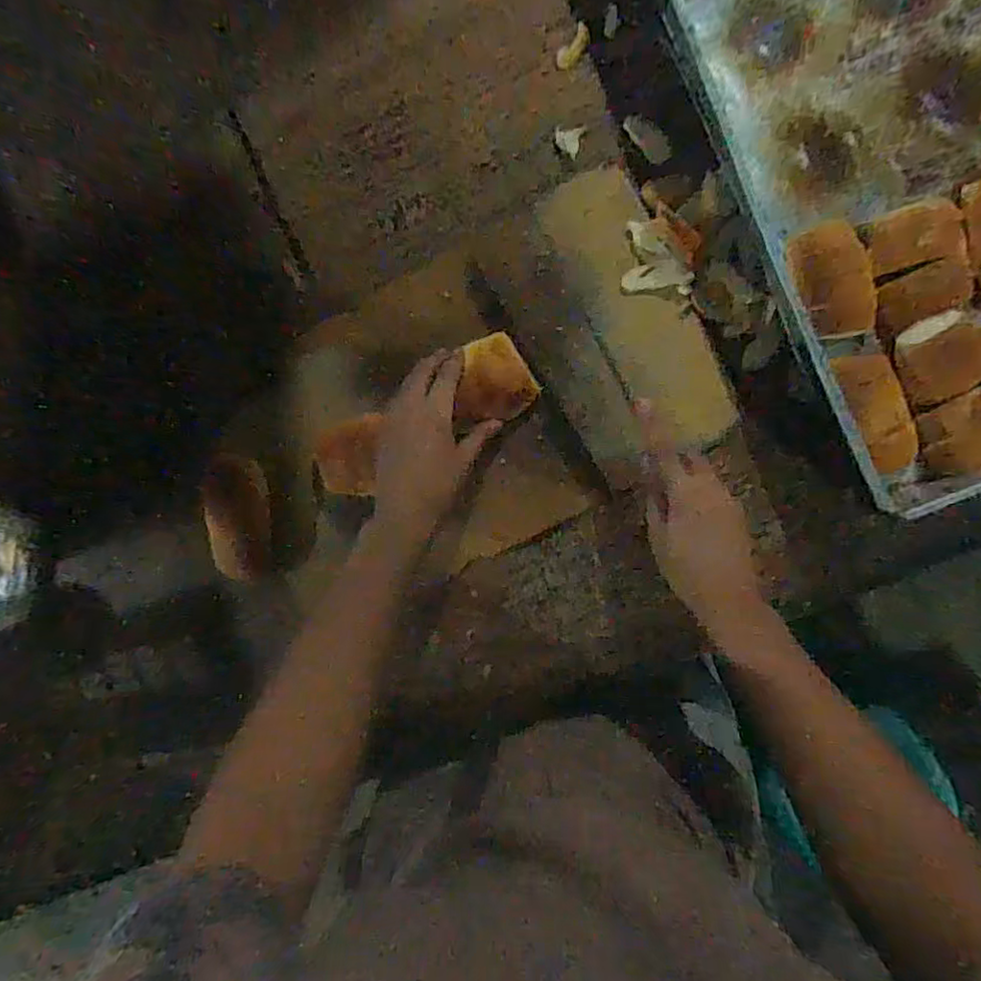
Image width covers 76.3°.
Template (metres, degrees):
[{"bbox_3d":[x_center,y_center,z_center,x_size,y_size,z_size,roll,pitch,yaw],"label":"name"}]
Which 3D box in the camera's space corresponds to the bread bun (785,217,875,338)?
[{"bbox_3d":[0.281,-0.170,0.516,0.057,0.048,0.089,-17,92,9],"label":"bread bun"}]

